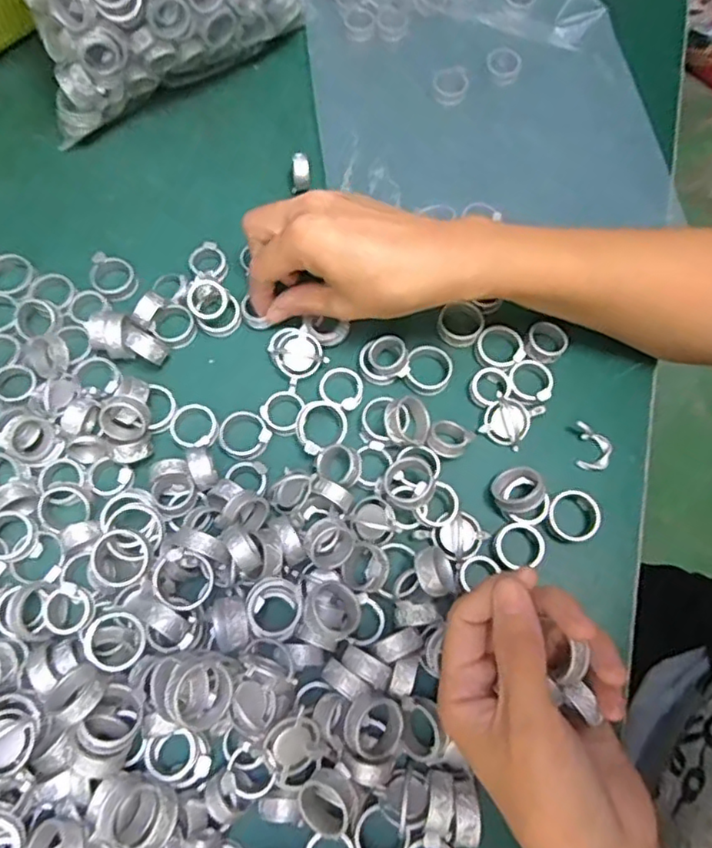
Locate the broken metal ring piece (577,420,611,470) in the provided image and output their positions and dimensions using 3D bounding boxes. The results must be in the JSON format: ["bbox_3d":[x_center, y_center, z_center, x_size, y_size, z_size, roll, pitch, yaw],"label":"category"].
[{"bbox_3d":[0.133,0.013,0.338,0.020,0.009,0.025,10,69,2],"label":"broken metal ring piece"}]

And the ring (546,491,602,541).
[{"bbox_3d":[0.116,0.049,0.322,0.027,0.011,0.027,1,69,-2],"label":"ring"}]

